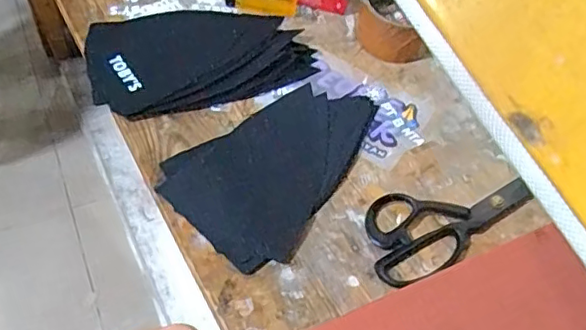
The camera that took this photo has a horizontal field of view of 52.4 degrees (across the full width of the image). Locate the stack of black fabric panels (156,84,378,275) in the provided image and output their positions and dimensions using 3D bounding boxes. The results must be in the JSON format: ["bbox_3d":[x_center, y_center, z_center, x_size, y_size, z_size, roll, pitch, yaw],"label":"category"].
[{"bbox_3d":[-0.006,-0.005,0.538,0.127,0.011,0.205,41,62,20],"label":"stack of black fabric panels"}]

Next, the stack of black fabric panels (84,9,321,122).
[{"bbox_3d":[-0.093,-0.111,0.594,0.212,0.012,0.128,-12,58,-12],"label":"stack of black fabric panels"}]

